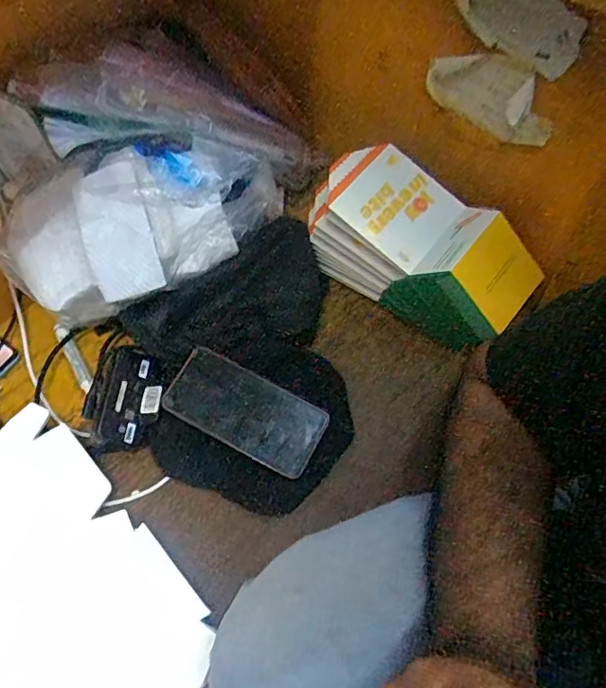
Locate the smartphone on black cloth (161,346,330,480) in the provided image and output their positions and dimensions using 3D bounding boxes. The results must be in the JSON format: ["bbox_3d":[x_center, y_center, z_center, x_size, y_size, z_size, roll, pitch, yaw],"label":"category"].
[{"bbox_3d":[-0.058,0.068,0.548,0.160,0.007,0.078,28,70,6],"label":"smartphone on black cloth"}]

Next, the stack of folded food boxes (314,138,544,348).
[{"bbox_3d":[0.124,-0.100,0.583,0.237,0.120,0.118,36,68,22],"label":"stack of folded food boxes"}]

